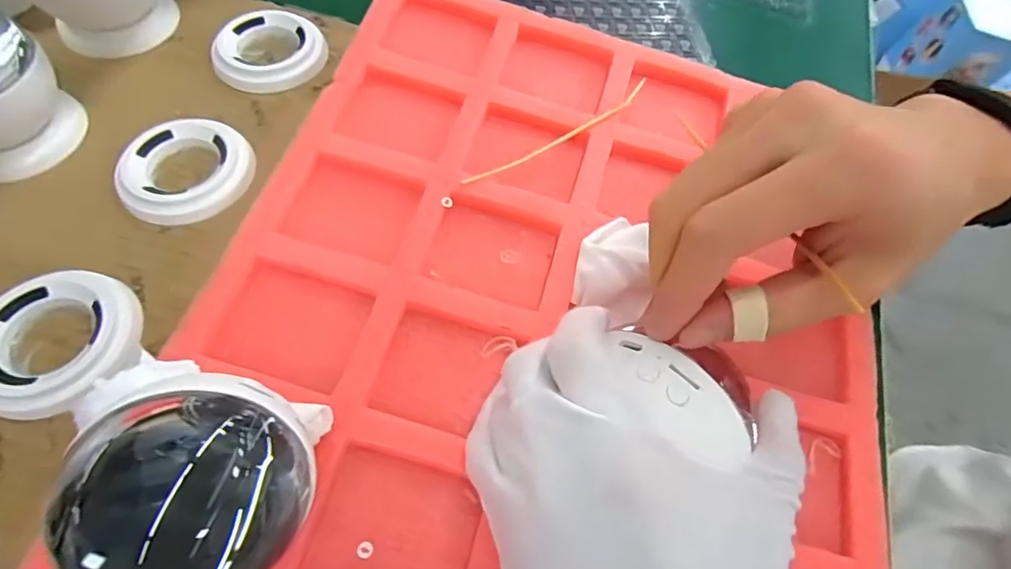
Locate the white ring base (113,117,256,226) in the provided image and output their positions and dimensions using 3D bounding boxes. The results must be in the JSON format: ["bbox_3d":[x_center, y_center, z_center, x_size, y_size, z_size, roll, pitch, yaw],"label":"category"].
[{"bbox_3d":[-0.180,-0.065,0.297,0.068,0.013,0.068,-7,63,-9],"label":"white ring base"}]

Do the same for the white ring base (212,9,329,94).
[{"bbox_3d":[-0.155,-0.155,0.344,0.068,0.012,0.065,-5,63,-8],"label":"white ring base"}]

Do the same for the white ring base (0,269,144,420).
[{"bbox_3d":[-0.210,0.026,0.243,0.067,0.014,0.070,2,62,-4],"label":"white ring base"}]

